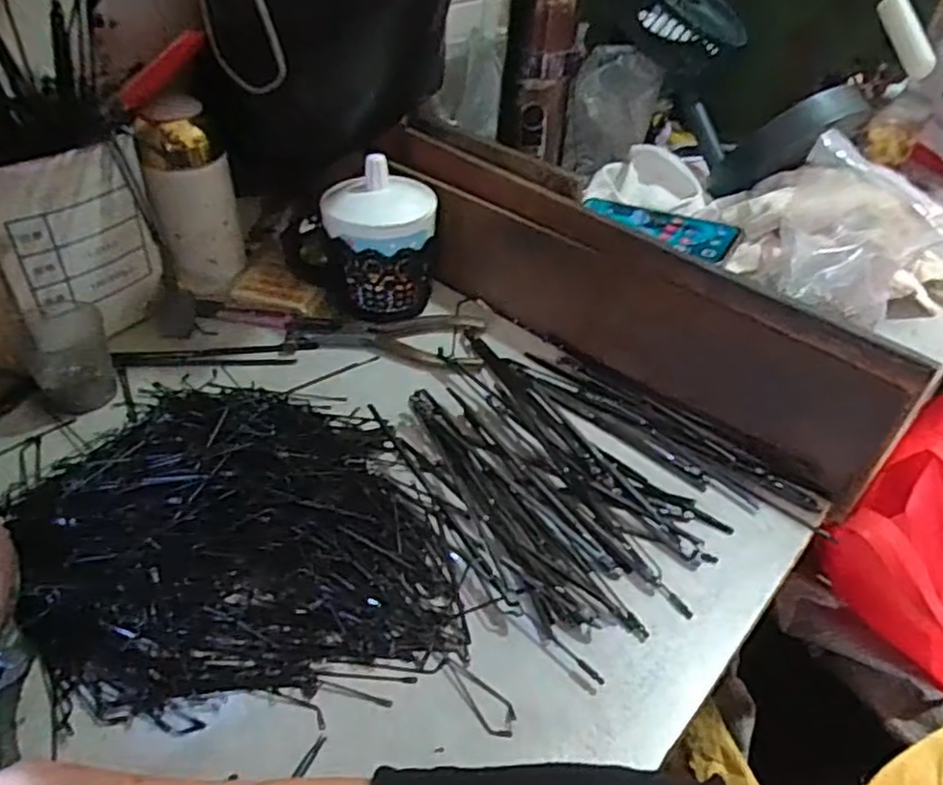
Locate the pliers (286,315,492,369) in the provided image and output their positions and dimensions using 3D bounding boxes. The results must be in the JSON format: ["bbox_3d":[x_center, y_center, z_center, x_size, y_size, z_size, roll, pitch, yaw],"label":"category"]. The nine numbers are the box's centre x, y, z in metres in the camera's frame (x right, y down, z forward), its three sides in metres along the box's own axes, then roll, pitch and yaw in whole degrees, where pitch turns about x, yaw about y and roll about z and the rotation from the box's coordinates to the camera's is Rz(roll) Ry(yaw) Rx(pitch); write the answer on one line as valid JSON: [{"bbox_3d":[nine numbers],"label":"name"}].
[{"bbox_3d":[-0.073,-0.050,0.591,0.166,0.019,0.067,11,40,4],"label":"pliers"}]

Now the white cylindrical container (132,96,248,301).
[{"bbox_3d":[-0.239,-0.169,0.595,0.066,0.157,0.054,-11,45,-17],"label":"white cylindrical container"}]

